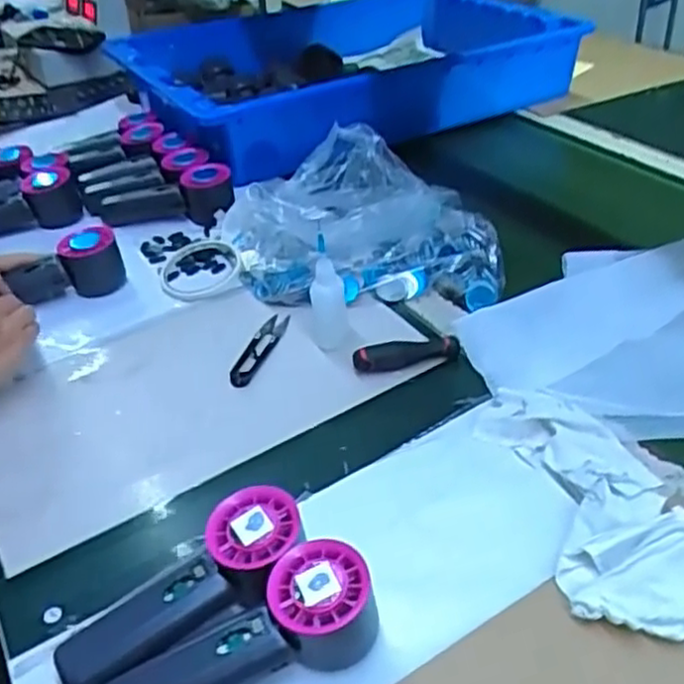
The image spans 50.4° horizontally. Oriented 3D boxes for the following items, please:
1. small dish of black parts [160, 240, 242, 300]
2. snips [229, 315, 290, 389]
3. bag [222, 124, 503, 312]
[{"bbox_3d":[-0.150,-0.077,0.765,0.081,0.018,0.098,-16,39,-11],"label":"small dish of black parts"},{"bbox_3d":[-0.075,0.002,0.653,0.020,0.011,0.104,7,40,16],"label":"snips"},{"bbox_3d":[0.017,-0.123,0.745,0.275,0.092,0.202,-6,38,1],"label":"bag"}]

